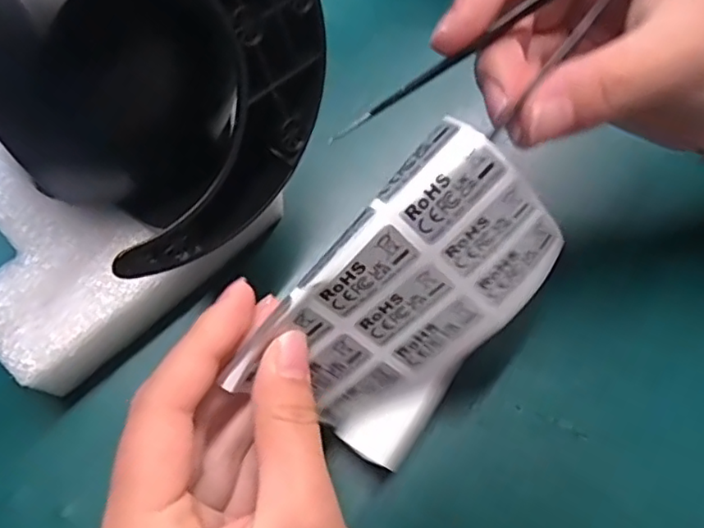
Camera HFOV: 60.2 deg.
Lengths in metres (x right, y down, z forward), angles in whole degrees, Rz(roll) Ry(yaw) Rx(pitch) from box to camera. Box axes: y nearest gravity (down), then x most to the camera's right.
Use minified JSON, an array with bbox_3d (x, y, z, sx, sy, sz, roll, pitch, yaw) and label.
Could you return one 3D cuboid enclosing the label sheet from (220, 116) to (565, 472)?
[{"bbox_3d":[0.021,0.015,0.199,0.100,0.078,0.015,-42,36,10],"label":"label sheet"}]

